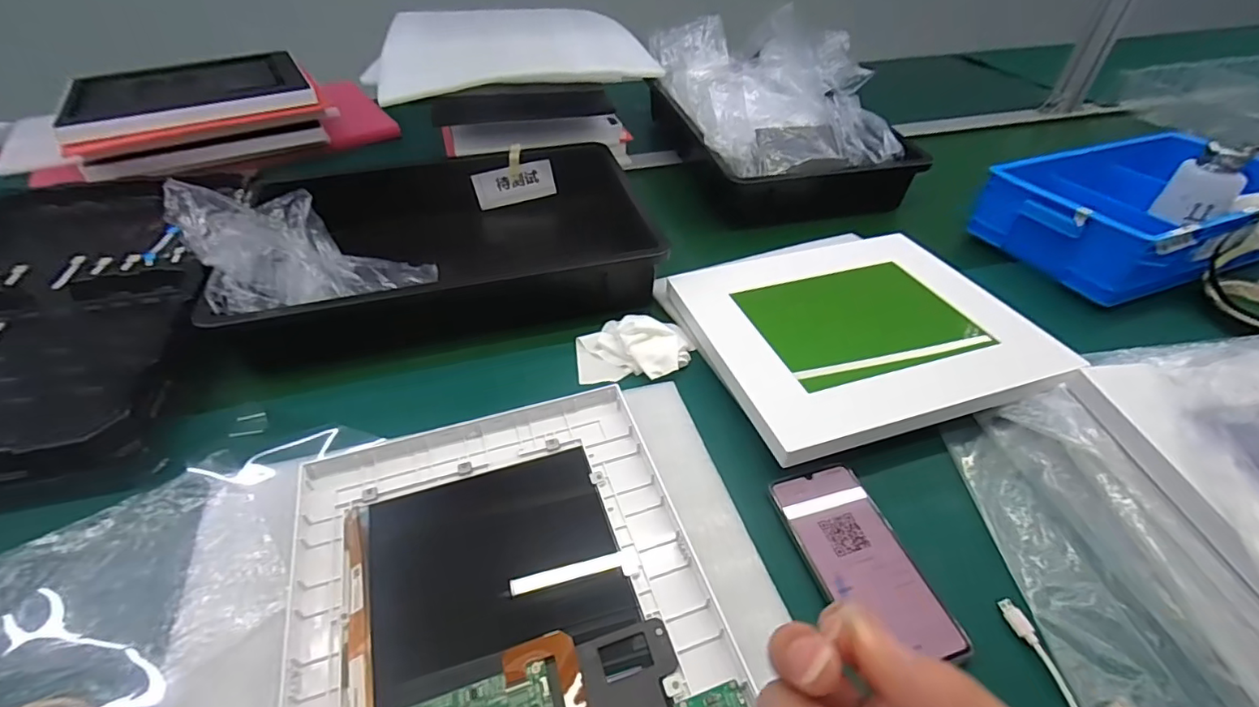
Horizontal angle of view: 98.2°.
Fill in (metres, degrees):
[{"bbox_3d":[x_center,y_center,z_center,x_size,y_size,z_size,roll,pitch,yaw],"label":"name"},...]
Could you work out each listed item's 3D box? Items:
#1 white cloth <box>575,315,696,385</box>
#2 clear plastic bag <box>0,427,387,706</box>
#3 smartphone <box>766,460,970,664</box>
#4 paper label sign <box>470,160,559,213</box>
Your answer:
[{"bbox_3d":[0.005,-0.010,0.531,0.111,0.032,0.080,0,43,-2],"label":"white cloth"},{"bbox_3d":[-0.310,0.142,0.367,0.262,0.019,0.165,-27,52,-26],"label":"clear plastic bag"},{"bbox_3d":[0.164,0.144,0.388,0.071,0.010,0.144,-12,44,-13],"label":"smartphone"},{"bbox_3d":[-0.155,-0.229,0.741,0.105,0.048,0.004,-15,33,-6],"label":"paper label sign"}]

